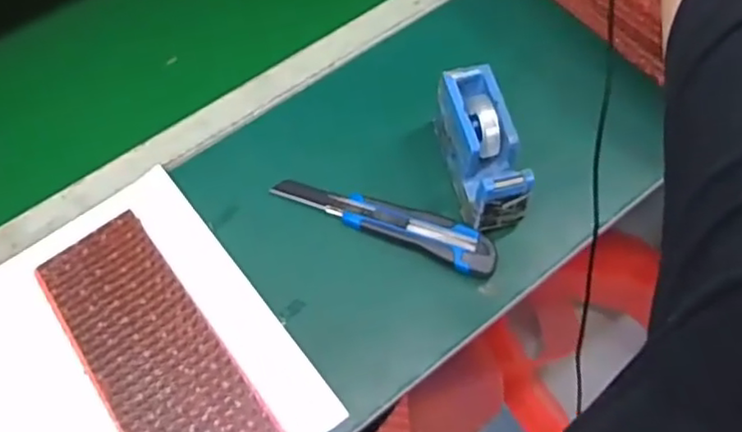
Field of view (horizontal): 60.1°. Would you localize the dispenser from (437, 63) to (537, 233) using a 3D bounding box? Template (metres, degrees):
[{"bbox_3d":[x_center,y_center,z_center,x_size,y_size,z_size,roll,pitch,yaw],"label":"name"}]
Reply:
[{"bbox_3d":[0.096,-0.061,0.572,0.049,0.074,0.130,-12,63,-6],"label":"dispenser"}]

